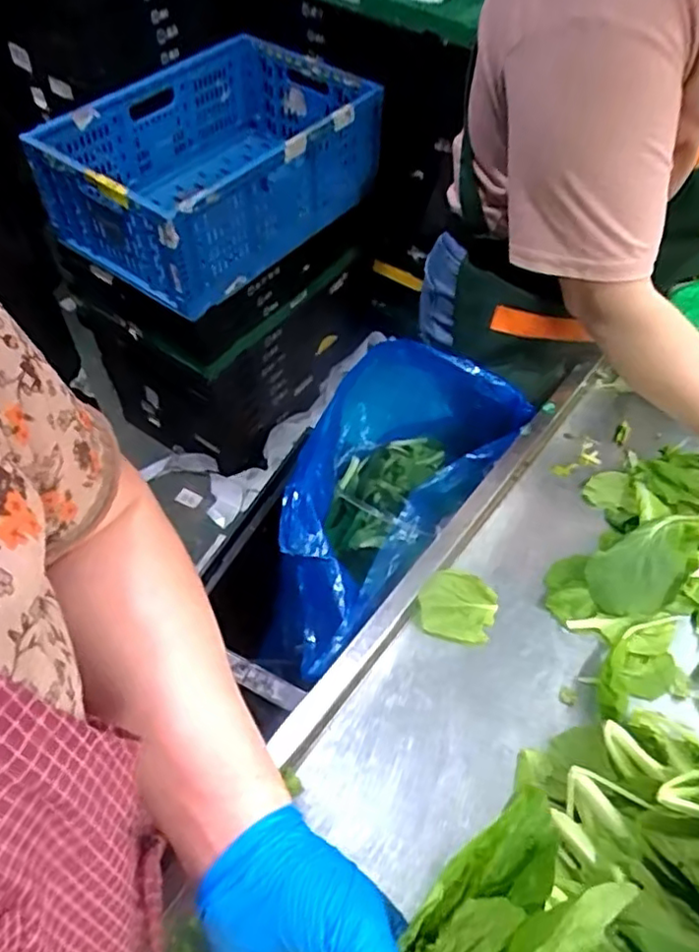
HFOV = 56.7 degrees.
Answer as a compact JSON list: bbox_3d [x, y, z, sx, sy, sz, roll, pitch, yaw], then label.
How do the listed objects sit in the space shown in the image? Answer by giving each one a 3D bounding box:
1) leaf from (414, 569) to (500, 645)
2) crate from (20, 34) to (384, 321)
[{"bbox_3d":[0.100,0.120,0.600,0.069,0.011,0.067,18,55,12],"label":"leaf"},{"bbox_3d":[-0.270,-0.631,1.348,0.419,0.252,0.605,31,59,20],"label":"crate"}]

